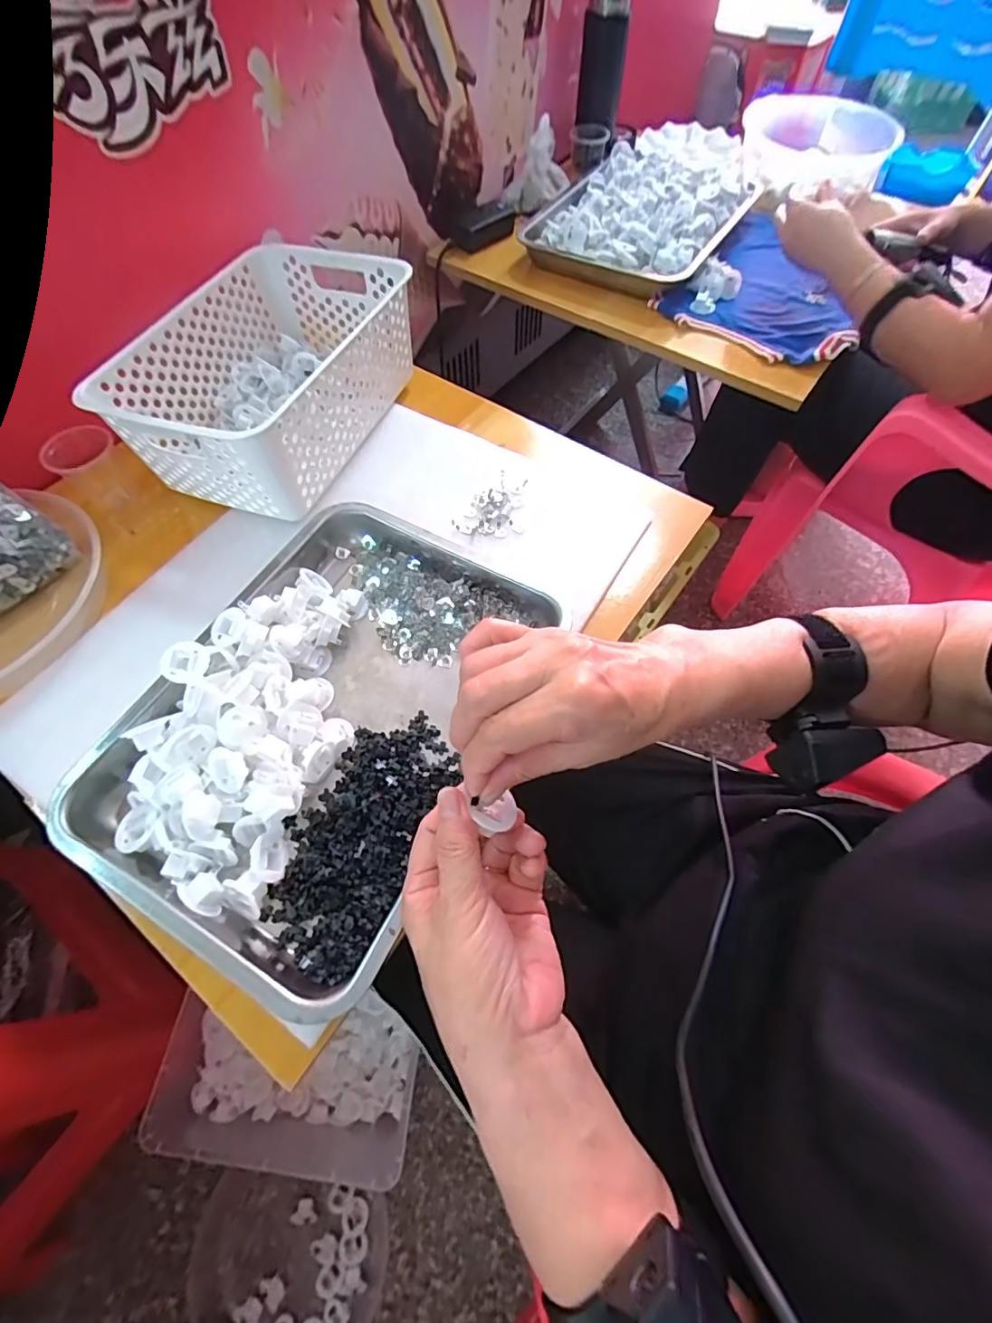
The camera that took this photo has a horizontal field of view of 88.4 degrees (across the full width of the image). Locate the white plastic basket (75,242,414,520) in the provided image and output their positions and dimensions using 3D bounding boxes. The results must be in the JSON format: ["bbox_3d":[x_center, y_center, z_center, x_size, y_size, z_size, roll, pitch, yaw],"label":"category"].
[{"bbox_3d":[-0.242,-0.309,0.554,0.210,0.109,0.306,22,63,10],"label":"white plastic basket"}]

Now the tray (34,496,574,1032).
[{"bbox_3d":[-0.136,0.033,0.411,0.256,0.043,0.353,23,64,11],"label":"tray"}]

